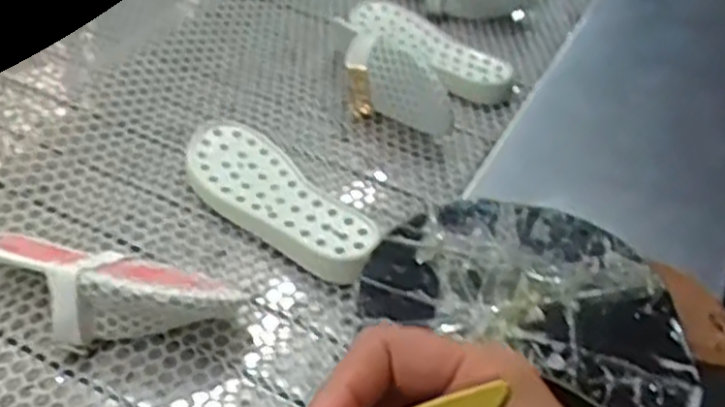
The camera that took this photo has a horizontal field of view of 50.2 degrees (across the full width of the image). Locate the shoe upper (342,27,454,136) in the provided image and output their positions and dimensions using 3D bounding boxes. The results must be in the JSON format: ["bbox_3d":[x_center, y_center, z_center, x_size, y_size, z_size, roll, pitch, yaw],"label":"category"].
[{"bbox_3d":[0.030,-0.128,0.835,0.141,0.092,0.056,37,50,29],"label":"shoe upper"}]

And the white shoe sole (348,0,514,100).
[{"bbox_3d":[0.078,-0.197,0.963,0.075,0.029,0.259,-26,52,-31],"label":"white shoe sole"}]

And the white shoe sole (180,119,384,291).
[{"bbox_3d":[-0.089,-0.009,0.735,0.091,0.034,0.256,-26,52,-31],"label":"white shoe sole"}]

